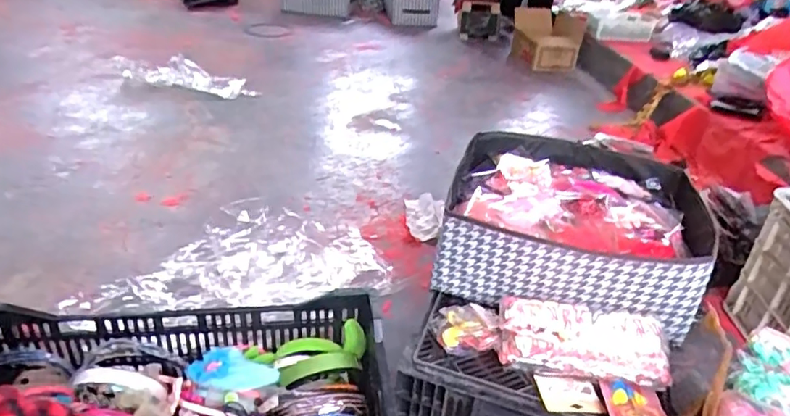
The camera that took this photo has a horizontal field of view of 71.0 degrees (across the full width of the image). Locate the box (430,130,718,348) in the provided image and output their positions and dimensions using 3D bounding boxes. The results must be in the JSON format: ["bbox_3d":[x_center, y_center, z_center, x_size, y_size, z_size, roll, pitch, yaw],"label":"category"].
[{"bbox_3d":[0.299,0.026,0.973,0.407,0.157,0.371,12,33,13],"label":"box"}]

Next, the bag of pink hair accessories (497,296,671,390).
[{"bbox_3d":[0.269,0.190,0.804,0.233,0.068,0.103,8,32,6],"label":"bag of pink hair accessories"}]

